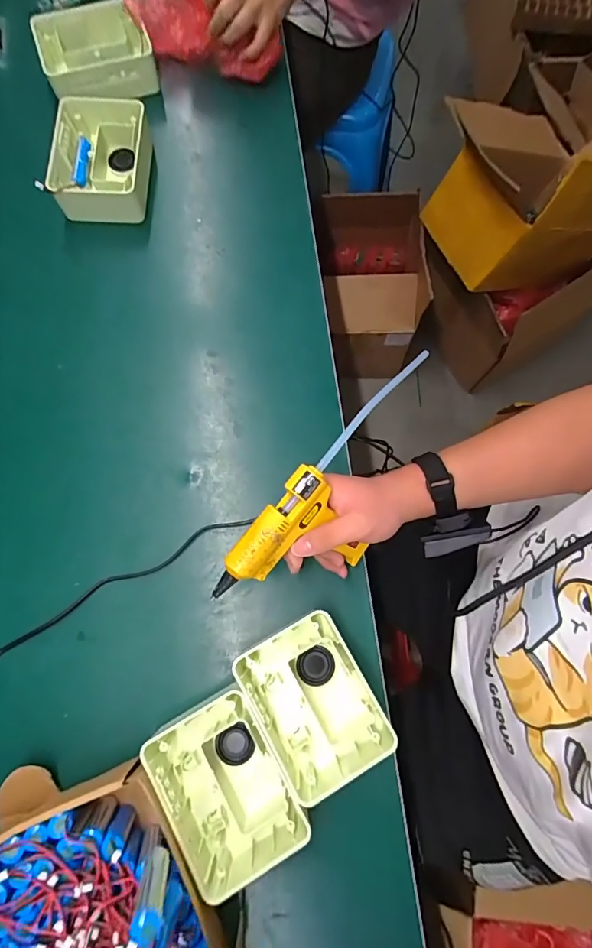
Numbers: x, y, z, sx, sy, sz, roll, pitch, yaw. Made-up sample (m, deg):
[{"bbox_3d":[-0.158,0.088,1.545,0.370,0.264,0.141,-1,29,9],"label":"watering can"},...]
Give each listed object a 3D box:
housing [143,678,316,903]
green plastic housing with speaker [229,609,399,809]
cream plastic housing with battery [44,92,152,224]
[{"bbox_3d":[-0.064,0.286,0.413,0.103,0.049,0.142,-28,79,-7],"label":"housing"},{"bbox_3d":[0.019,0.220,0.431,0.106,0.048,0.144,-28,79,-7],"label":"green plastic housing with speaker"},{"bbox_3d":[-0.247,-0.405,0.571,0.116,0.048,0.159,0,77,-1],"label":"cream plastic housing with battery"}]

